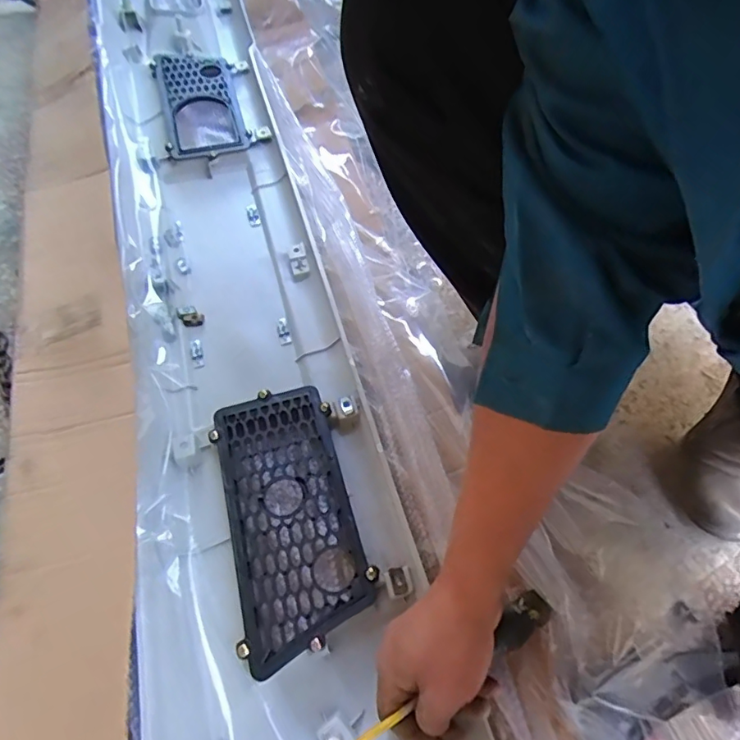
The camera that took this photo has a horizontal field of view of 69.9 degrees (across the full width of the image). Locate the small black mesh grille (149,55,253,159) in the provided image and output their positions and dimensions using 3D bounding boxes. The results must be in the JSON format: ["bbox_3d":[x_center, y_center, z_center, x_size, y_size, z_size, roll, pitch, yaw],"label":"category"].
[{"bbox_3d":[-0.276,-0.438,0.852,0.122,0.026,0.246,-17,62,-8],"label":"small black mesh grille"}]

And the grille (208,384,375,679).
[{"bbox_3d":[-0.082,0.140,0.534,0.126,0.026,0.260,-15,61,-7],"label":"grille"}]

